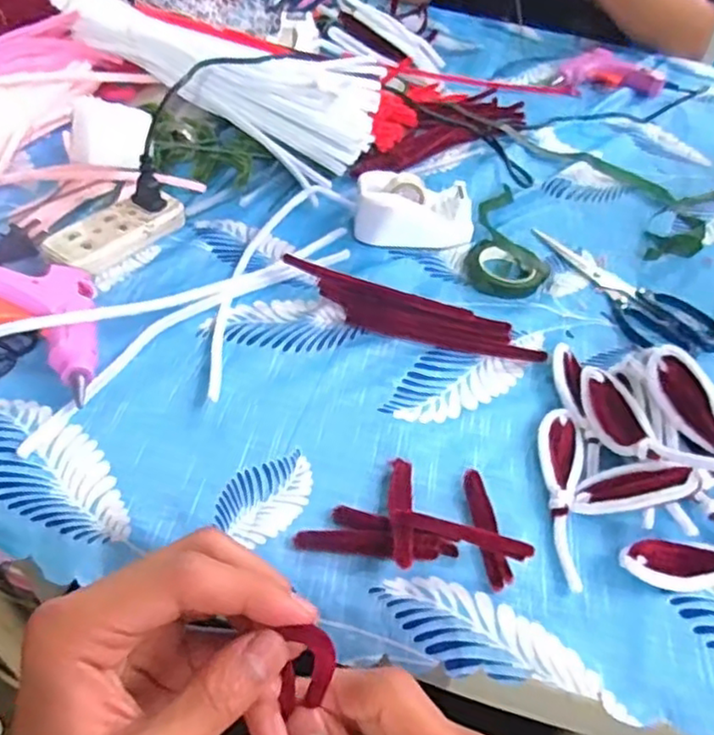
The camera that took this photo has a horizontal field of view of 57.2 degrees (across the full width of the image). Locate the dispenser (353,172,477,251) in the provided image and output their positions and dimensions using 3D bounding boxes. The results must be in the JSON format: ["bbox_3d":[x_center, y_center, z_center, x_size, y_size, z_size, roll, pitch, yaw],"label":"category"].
[{"bbox_3d":[0.049,-0.134,0.564,0.100,0.037,0.058,3,48,-4],"label":"dispenser"}]

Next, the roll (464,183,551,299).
[{"bbox_3d":[0.135,-0.110,0.570,0.067,0.014,0.133,15,49,7],"label":"roll"}]

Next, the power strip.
[{"bbox_3d":[-0.188,-0.104,0.514,0.041,0.026,0.107,30,52,18],"label":"power strip"}]

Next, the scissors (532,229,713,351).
[{"bbox_3d":[0.214,-0.065,0.545,0.072,0.008,0.174,-29,58,-28],"label":"scissors"}]

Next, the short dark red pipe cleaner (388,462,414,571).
[{"bbox_3d":[0.025,0.080,0.370,0.015,0.007,0.077,7,35,-1],"label":"short dark red pipe cleaner"}]

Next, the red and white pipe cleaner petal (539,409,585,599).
[{"bbox_3d":[0.123,0.073,0.397,0.029,0.007,0.122,14,49,6],"label":"red and white pipe cleaner petal"}]

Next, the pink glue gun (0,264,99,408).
[{"bbox_3d":[-0.205,-0.045,0.426,0.123,0.052,0.088,22,50,13],"label":"pink glue gun"}]

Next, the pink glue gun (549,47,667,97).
[{"bbox_3d":[0.314,-0.369,0.817,0.133,0.026,0.069,7,48,-1],"label":"pink glue gun"}]

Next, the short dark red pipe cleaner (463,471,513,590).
[{"bbox_3d":[0.075,0.092,0.375,0.013,0.008,0.071,-2,49,-8],"label":"short dark red pipe cleaner"}]

